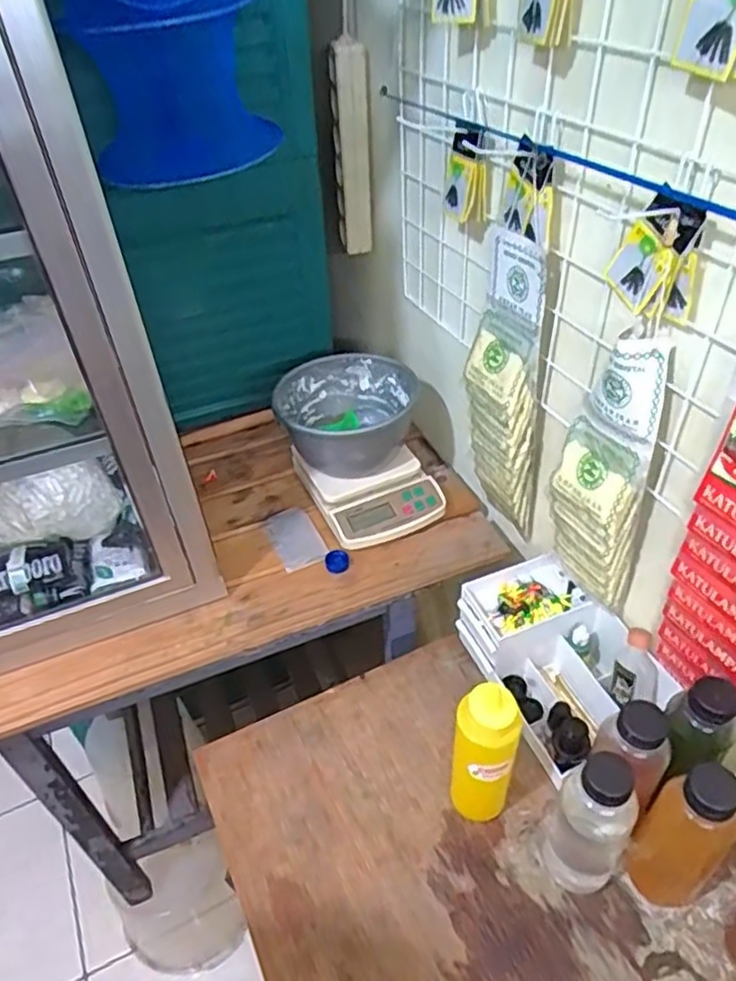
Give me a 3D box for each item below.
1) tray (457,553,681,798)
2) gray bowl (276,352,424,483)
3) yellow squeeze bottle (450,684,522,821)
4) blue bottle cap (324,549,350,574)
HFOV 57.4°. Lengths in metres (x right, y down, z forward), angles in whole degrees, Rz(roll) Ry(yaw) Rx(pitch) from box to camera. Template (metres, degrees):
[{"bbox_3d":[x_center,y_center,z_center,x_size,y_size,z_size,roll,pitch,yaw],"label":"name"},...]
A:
[{"bbox_3d":[0.223,0.197,0.802,0.150,0.102,0.219,-20,44,-19],"label":"tray"},{"bbox_3d":[-0.028,-0.101,0.954,0.196,0.097,0.173,-11,42,-9],"label":"gray bowl"},{"bbox_3d":[0.114,0.263,0.661,0.063,0.192,0.049,9,42,14],"label":"yellow squeeze bottle"},{"bbox_3d":[-0.040,0.093,0.880,0.032,0.013,0.032,-2,41,2],"label":"blue bottle cap"}]

